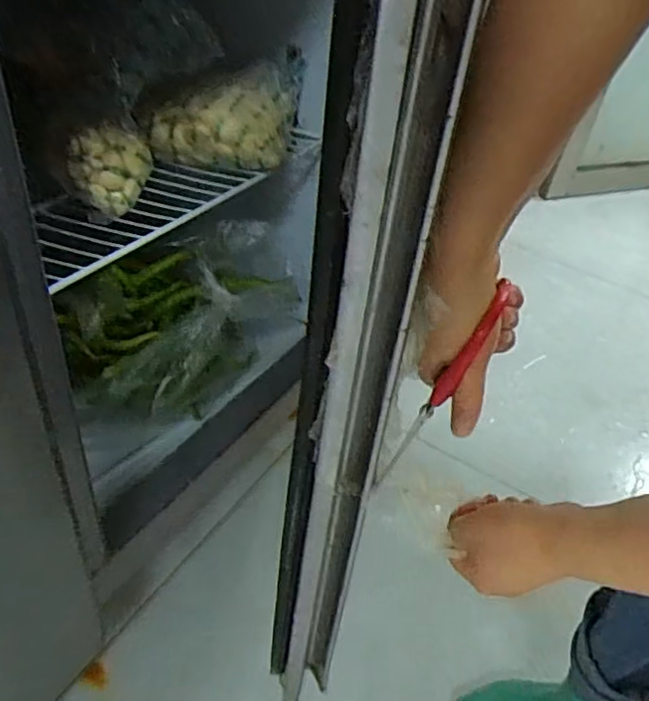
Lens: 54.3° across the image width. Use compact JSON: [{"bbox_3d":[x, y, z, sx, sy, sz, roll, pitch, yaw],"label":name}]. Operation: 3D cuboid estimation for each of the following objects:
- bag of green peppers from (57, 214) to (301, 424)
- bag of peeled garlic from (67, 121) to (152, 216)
[{"bbox_3d":[-0.185,-0.032,0.854,0.165,0.193,0.295,29,44,24],"label":"bag of green peppers"},{"bbox_3d":[-0.224,-0.197,0.669,0.056,0.069,0.086,15,40,9],"label":"bag of peeled garlic"}]

